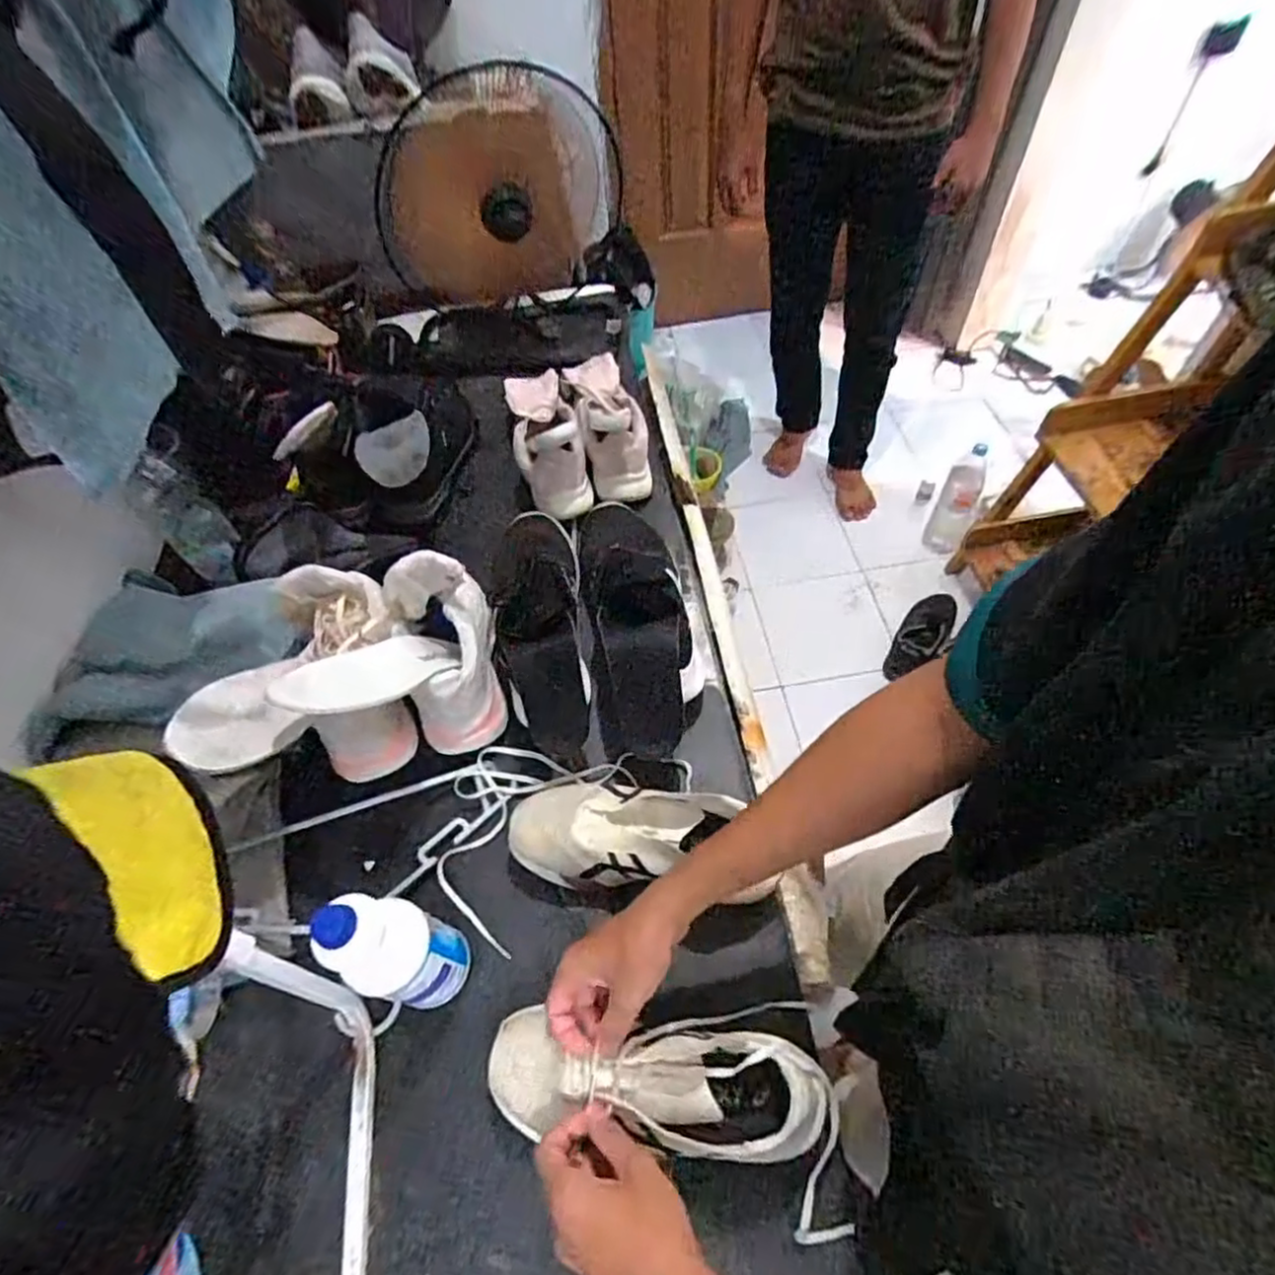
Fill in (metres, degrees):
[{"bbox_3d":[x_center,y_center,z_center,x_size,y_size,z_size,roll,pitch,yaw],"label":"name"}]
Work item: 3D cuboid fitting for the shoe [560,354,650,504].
[{"bbox_3d":[-0.044,-0.308,0.922,0.078,0.087,0.263,-13,56,-4],"label":"shoe"}]

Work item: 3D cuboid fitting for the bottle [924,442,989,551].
[{"bbox_3d":[0.747,-0.305,1.569,0.088,0.304,0.083,30,63,22],"label":"bottle"}]

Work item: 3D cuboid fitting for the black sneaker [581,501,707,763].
[{"bbox_3d":[0.001,-0.034,0.759,0.114,0.086,0.335,-8,56,-1],"label":"black sneaker"}]

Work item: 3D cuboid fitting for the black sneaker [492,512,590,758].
[{"bbox_3d":[-0.108,-0.025,0.755,0.096,0.074,0.322,-11,56,-3],"label":"black sneaker"}]

